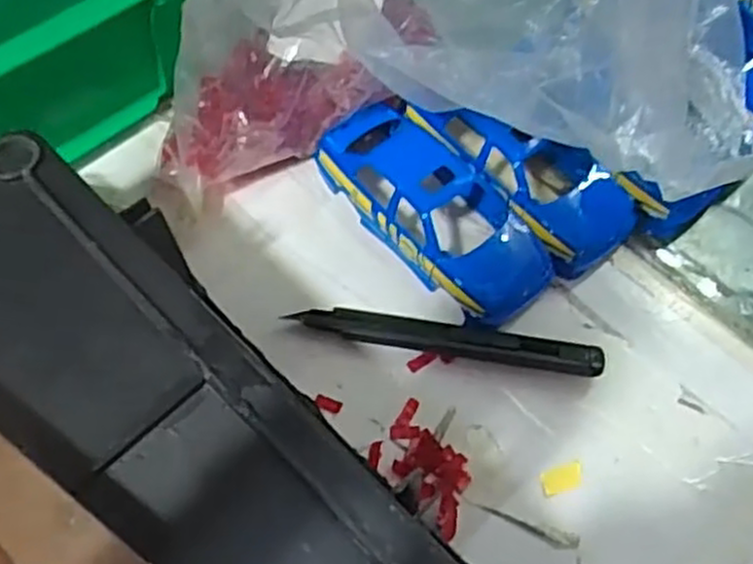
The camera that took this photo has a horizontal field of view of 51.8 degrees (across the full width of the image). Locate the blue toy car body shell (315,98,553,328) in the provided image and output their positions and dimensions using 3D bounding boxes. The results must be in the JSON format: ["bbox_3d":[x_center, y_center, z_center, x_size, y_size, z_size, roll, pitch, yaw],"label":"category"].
[{"bbox_3d":[0.027,-0.037,0.376,0.061,0.037,0.128,-33,66,-18],"label":"blue toy car body shell"}]

